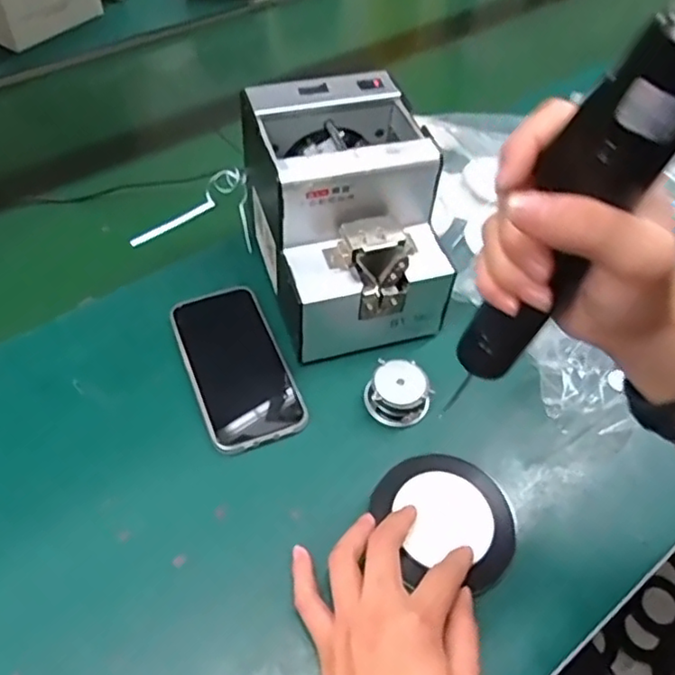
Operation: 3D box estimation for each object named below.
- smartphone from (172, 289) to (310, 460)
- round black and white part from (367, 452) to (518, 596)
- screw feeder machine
[{"bbox_3d":[-0.080,0.022,0.509,0.076,0.016,0.147,-18,54,-17],"label":"smartphone"},{"bbox_3d":[0.078,0.125,0.441,0.090,0.011,0.096,2,51,-2],"label":"round black and white part"},{"bbox_3d":[0.006,-0.097,0.515,0.127,0.145,0.176,-12,53,-13],"label":"screw feeder machine"}]

